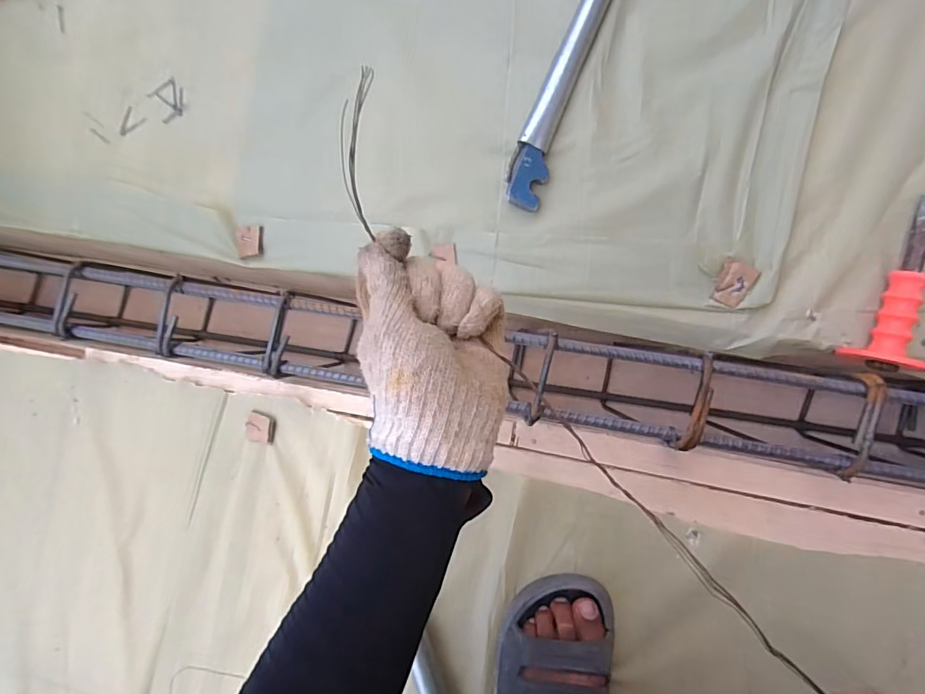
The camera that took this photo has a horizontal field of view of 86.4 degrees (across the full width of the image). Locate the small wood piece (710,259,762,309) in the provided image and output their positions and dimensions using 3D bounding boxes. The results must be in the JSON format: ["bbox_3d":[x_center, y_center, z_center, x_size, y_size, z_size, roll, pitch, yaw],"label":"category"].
[{"bbox_3d":[0.290,-0.067,0.525,0.034,0.004,0.046,28,93,9],"label":"small wood piece"}]

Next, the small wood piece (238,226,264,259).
[{"bbox_3d":[-0.264,-0.131,0.614,0.036,0.006,0.039,1,89,9],"label":"small wood piece"}]

